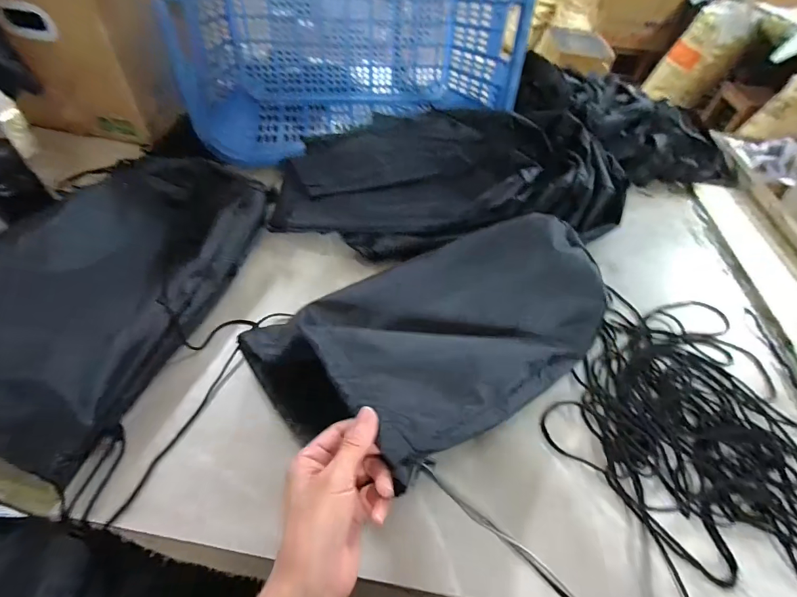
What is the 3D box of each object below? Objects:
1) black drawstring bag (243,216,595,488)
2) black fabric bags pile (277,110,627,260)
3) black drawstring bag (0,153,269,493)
[{"bbox_3d":[0.059,0.020,0.435,0.369,0.091,0.225,-29,57,-26],"label":"black drawstring bag"},{"bbox_3d":[0.082,-0.218,0.657,0.563,0.098,0.338,-3,49,-7],"label":"black fabric bags pile"},{"bbox_3d":[-0.353,-0.040,0.483,0.260,0.073,0.422,18,50,11],"label":"black drawstring bag"}]

